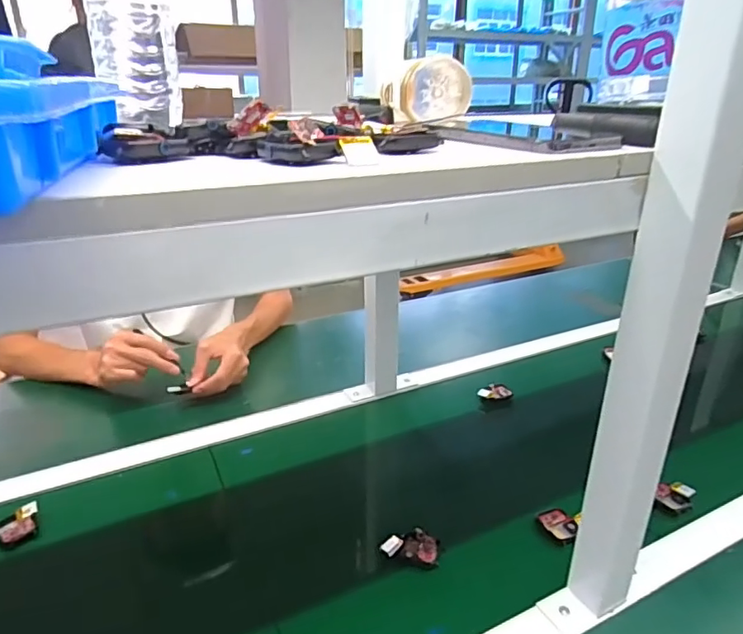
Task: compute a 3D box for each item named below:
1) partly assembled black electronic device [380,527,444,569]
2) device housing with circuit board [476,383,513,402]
[{"bbox_3d":[0.043,0.246,0.583,0.063,0.022,0.035,3,24,8],"label":"partly assembled black electronic device"},{"bbox_3d":[0.198,0.120,0.864,0.054,0.017,0.024,5,24,12],"label":"device housing with circuit board"}]

